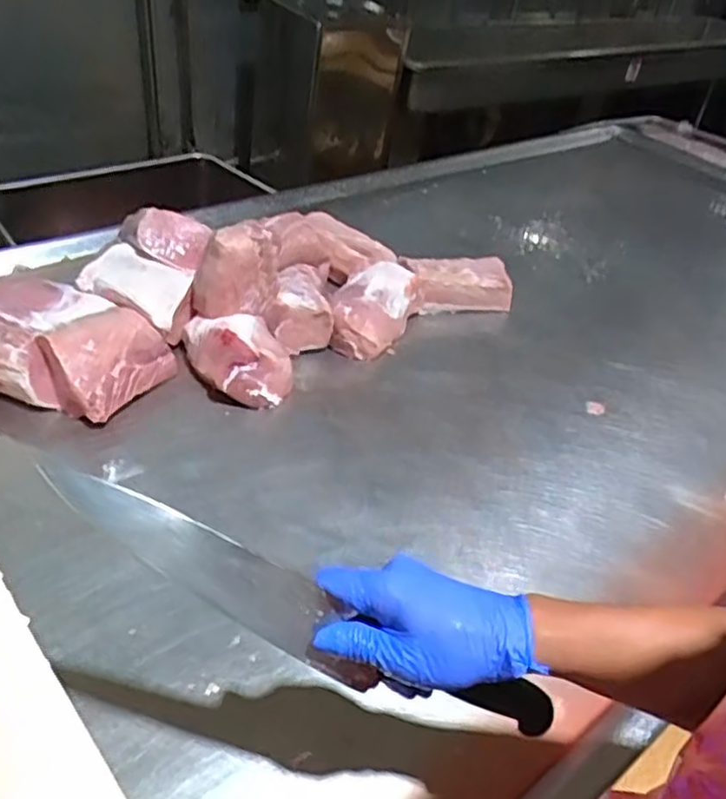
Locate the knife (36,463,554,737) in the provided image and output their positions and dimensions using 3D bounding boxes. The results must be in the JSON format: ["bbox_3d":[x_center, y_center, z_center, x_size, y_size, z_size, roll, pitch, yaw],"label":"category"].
[{"bbox_3d":[-0.033,0.143,0.443,0.361,0.042,0.029,30,36,-11],"label":"knife"}]

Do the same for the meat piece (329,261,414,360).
[{"bbox_3d":[0.016,-0.149,1.105,0.115,0.070,0.193,12,41,6],"label":"meat piece"}]

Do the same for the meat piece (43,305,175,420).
[{"bbox_3d":[-0.336,-0.053,0.918,0.107,0.086,0.160,23,43,18],"label":"meat piece"}]

